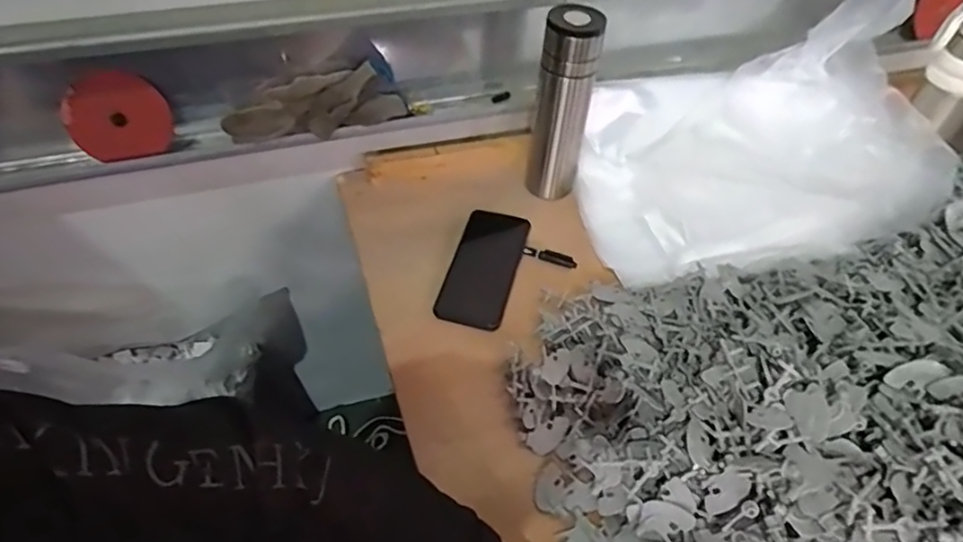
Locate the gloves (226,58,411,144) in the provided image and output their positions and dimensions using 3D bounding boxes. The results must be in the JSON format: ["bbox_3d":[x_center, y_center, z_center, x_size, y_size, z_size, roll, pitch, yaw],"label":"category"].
[{"bbox_3d":[-0.196,-0.198,0.710,0.207,0.070,0.048,-17,52,-10],"label":"gloves"}]

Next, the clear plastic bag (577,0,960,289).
[{"bbox_3d":[0.362,-0.173,0.738,0.475,0.141,0.279,-14,51,-8],"label":"clear plastic bag"}]

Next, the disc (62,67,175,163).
[{"bbox_3d":[-0.406,-0.171,0.666,0.108,0.126,0.009,-12,60,-7],"label":"disc"}]

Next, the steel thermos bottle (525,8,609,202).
[{"bbox_3d":[0.097,-0.194,0.735,0.066,0.228,0.059,16,50,11],"label":"steel thermos bottle"}]

